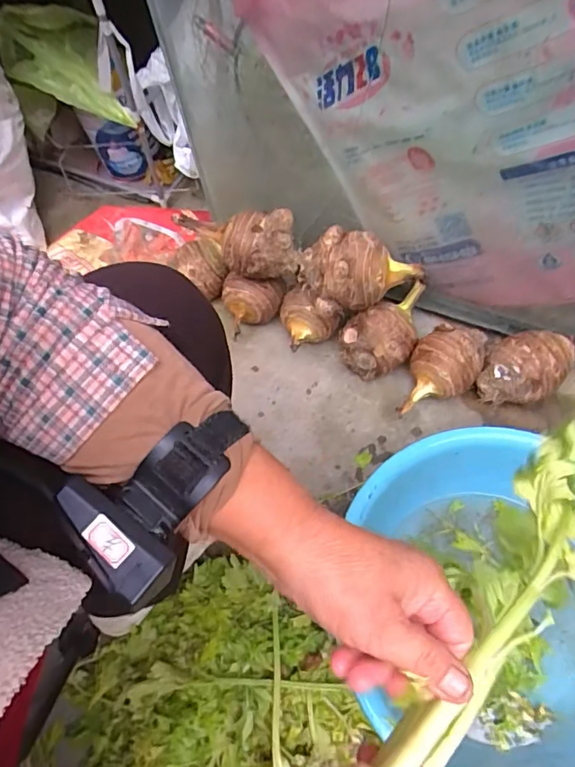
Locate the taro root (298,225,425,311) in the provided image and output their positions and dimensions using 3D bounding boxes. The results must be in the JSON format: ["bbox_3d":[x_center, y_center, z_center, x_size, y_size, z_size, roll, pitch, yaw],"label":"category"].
[{"bbox_3d":[0.100,-0.157,0.705,0.168,0.085,0.085,15,63,12],"label":"taro root"}]

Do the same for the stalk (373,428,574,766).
[{"bbox_3d":[0.133,0.133,0.290,0.083,0.029,0.244,38,68,22],"label":"stalk"}]

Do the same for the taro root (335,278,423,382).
[{"bbox_3d":[0.143,-0.082,0.775,0.109,0.100,0.131,11,62,10],"label":"taro root"}]

